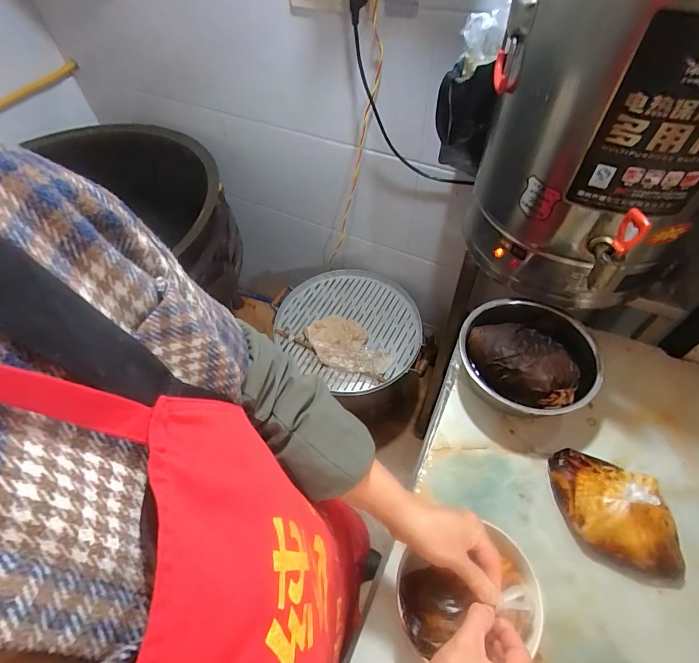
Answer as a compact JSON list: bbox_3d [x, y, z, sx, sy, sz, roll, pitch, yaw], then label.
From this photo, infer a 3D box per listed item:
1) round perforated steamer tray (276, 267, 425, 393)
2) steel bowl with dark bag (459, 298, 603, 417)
[{"bbox_3d":[-0.004,-0.025,1.237,0.448,0.054,0.420,-2,53,2],"label":"round perforated steamer tray"},{"bbox_3d":[0.277,0.050,0.637,0.197,0.110,0.194,-2,53,2],"label":"steel bowl with dark bag"}]

